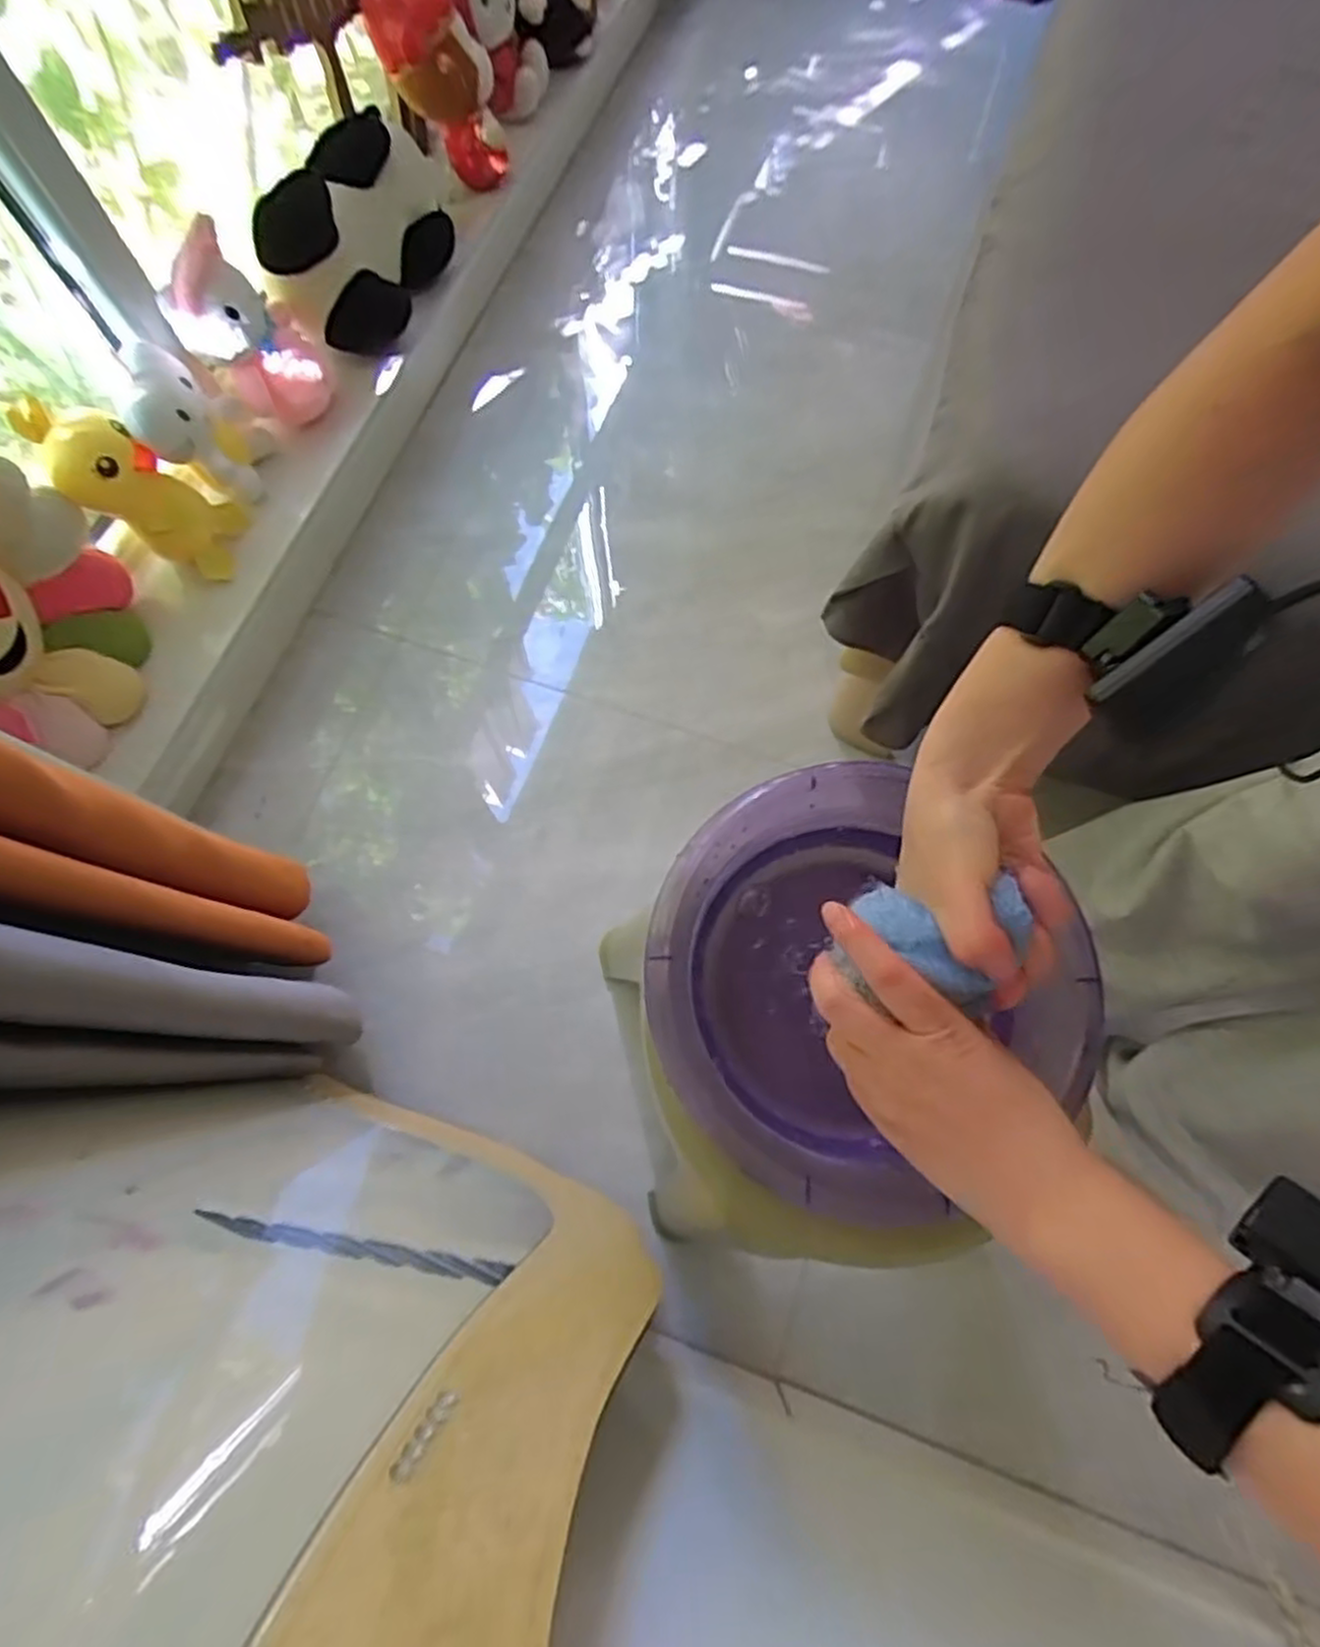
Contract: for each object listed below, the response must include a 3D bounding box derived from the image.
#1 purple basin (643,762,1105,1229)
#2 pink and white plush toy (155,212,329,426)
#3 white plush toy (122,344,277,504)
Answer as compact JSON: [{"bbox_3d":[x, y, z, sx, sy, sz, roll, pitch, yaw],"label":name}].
[{"bbox_3d":[0.105,0.095,0.457,0.220,0.076,0.230,0,72,0],"label":"purple basin"},{"bbox_3d":[-0.538,-0.645,0.984,0.148,0.217,0.126,-27,74,-9],"label":"pink and white plush toy"},{"bbox_3d":[-0.595,-0.510,0.981,0.100,0.165,0.130,0,72,0],"label":"white plush toy"}]

